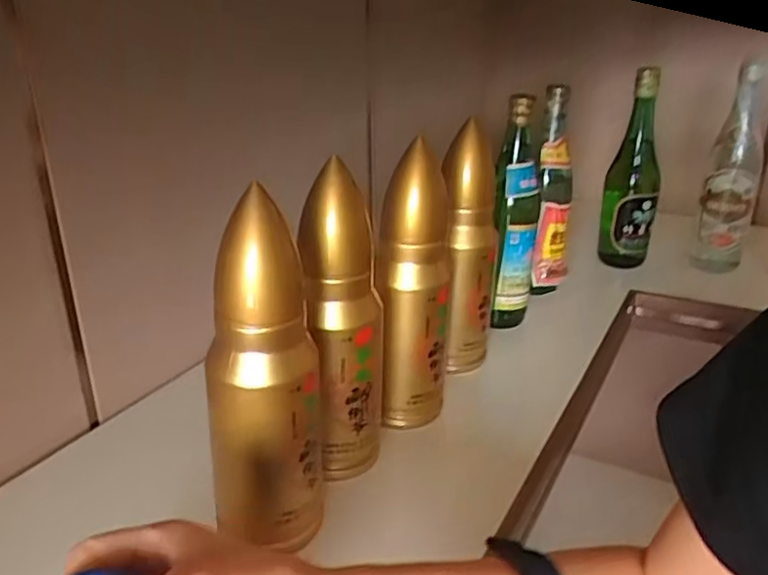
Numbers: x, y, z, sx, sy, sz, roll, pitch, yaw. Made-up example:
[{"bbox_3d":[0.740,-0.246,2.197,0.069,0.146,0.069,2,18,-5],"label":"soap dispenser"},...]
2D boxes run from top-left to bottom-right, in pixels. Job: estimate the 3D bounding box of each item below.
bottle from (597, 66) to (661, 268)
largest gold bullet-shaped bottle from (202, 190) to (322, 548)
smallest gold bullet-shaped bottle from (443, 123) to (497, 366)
[{"bbox_3d":[0.347,-0.156,0.924,0.071,0.272,0.066,9,24,19],"label":"bottle"},{"bbox_3d":[-0.077,0.061,0.433,0.069,0.226,0.067,-3,23,-8],"label":"largest gold bullet-shaped bottle"},{"bbox_3d":[0.082,-0.033,0.652,0.055,0.235,0.049,5,23,10],"label":"smallest gold bullet-shaped bottle"}]

